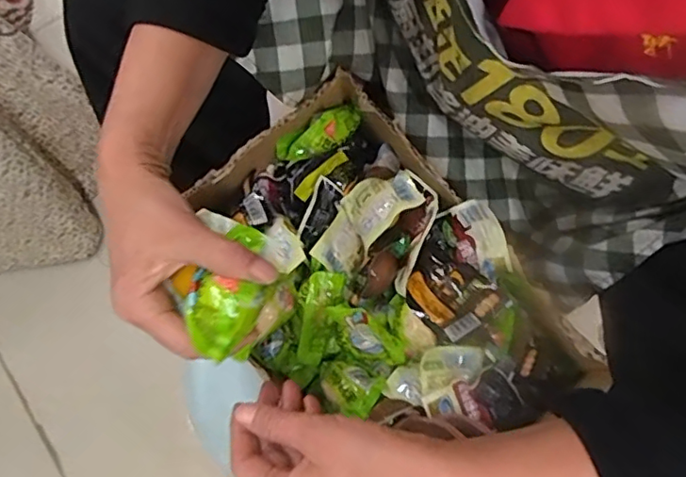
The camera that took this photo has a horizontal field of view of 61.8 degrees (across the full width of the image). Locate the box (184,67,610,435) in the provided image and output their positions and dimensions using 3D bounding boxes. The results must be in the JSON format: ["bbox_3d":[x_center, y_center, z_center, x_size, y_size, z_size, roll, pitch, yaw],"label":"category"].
[{"bbox_3d":[0.017,0.036,0.477,0.203,0.084,0.294,-36,77,-9],"label":"box"}]

